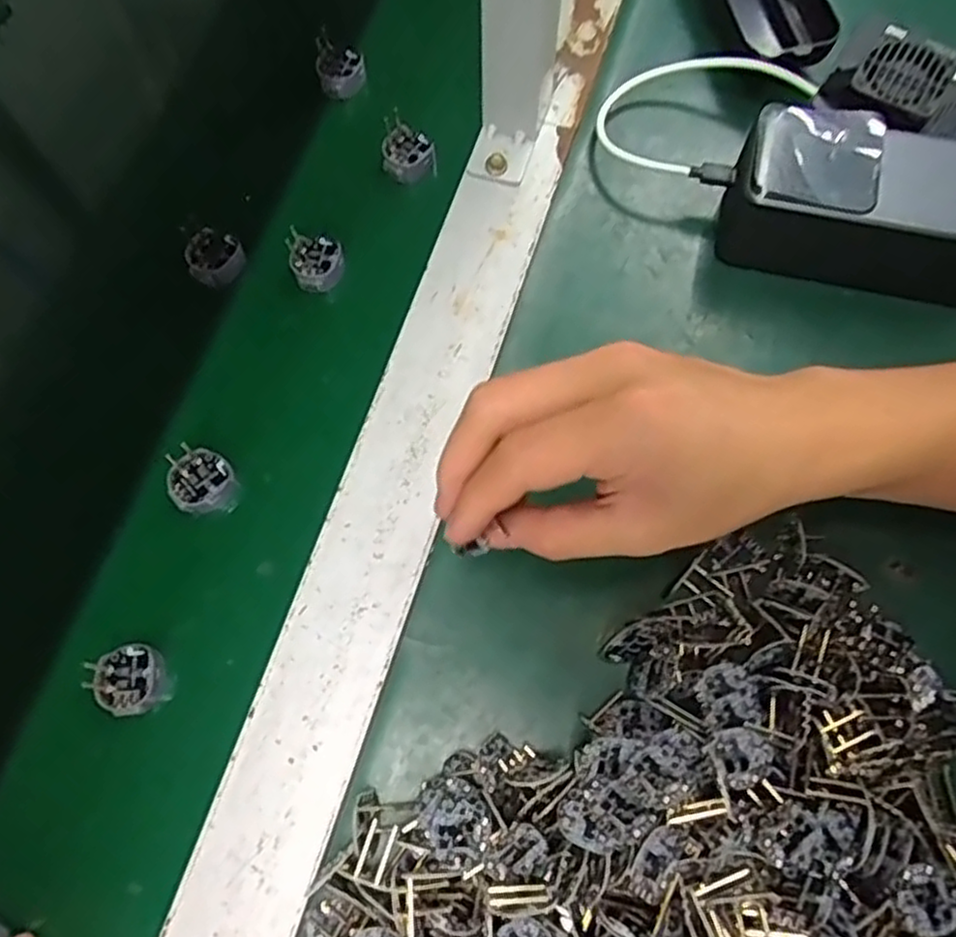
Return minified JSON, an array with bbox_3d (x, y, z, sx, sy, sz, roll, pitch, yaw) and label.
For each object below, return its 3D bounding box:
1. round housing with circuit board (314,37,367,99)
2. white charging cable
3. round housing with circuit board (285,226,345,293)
[{"bbox_3d":[-0.078,-0.229,0.425,0.028,0.018,0.026,0,71,1],"label":"round housing with circuit board"},{"bbox_3d":[0.113,-0.186,0.394,0.091,0.034,0.087,0,71,1],"label":"white charging cable"},{"bbox_3d":[-0.084,-0.109,0.385,0.027,0.013,0.032,-27,73,-8],"label":"round housing with circuit board"}]

